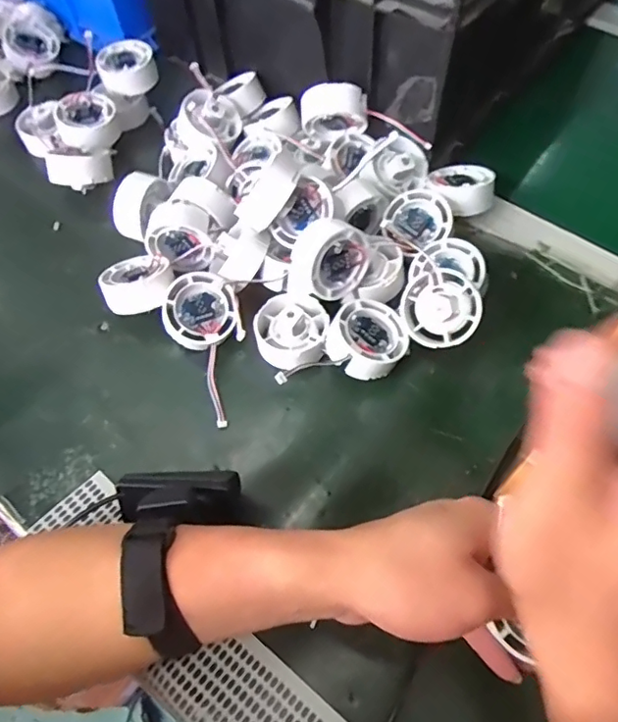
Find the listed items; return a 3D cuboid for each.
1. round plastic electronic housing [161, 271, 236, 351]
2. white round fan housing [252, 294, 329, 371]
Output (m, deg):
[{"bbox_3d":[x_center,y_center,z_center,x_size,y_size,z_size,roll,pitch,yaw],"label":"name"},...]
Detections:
[{"bbox_3d":[-0.082,-0.037,0.413,0.054,0.028,0.054,2,83,-19],"label":"round plastic electronic housing"},{"bbox_3d":[-0.013,-0.020,0.411,0.052,0.031,0.060,0,61,3],"label":"white round fan housing"}]

